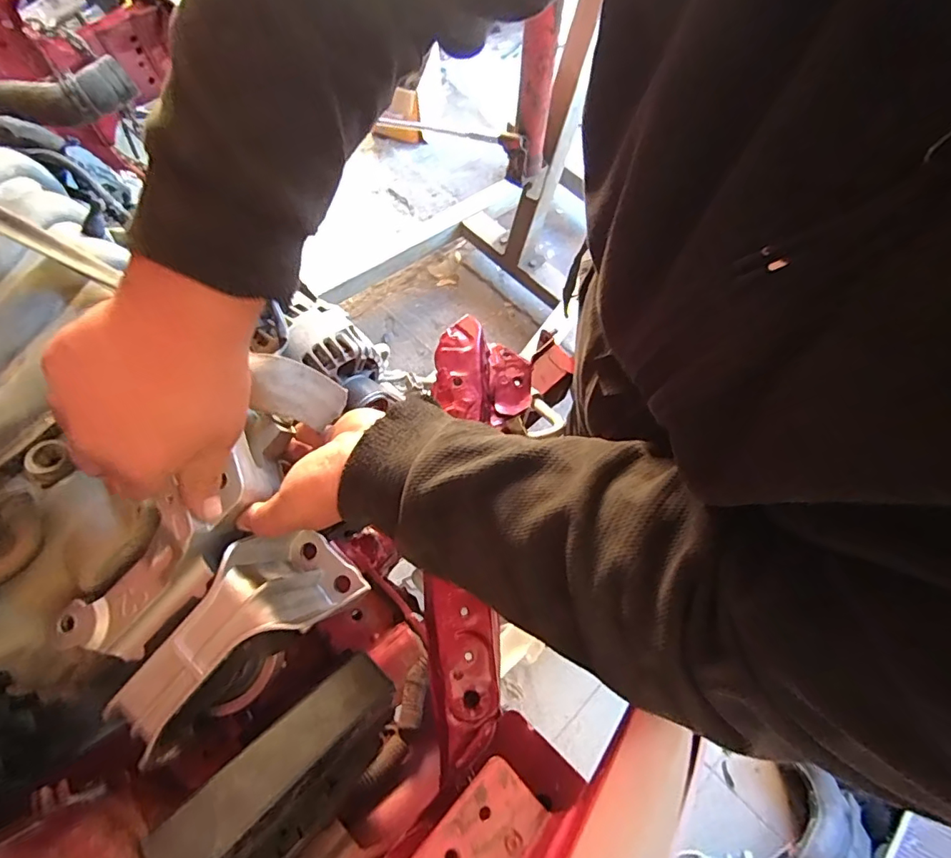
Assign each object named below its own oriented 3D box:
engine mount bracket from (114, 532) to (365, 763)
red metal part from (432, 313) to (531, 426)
[{"bbox_3d":[-0.177,0.159,0.405,0.077,0.102,0.163,39,72,13],"label":"engine mount bracket"},{"bbox_3d":[0.008,-0.047,0.463,0.087,0.036,0.103,8,68,1],"label":"red metal part"}]

